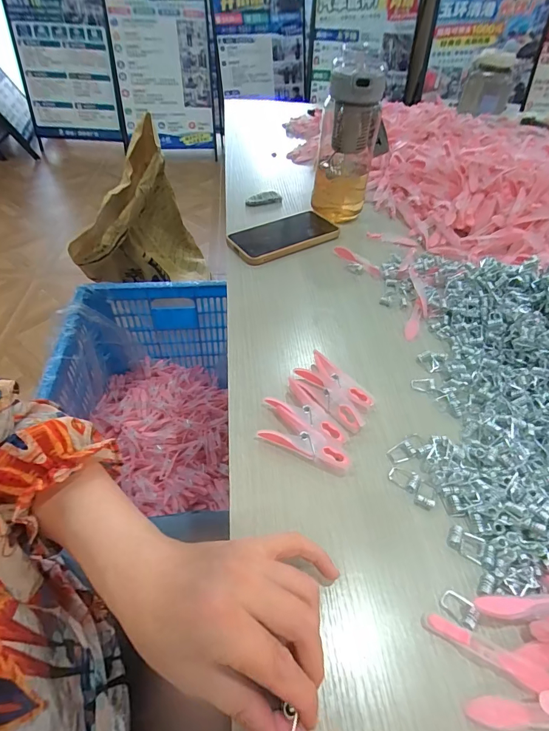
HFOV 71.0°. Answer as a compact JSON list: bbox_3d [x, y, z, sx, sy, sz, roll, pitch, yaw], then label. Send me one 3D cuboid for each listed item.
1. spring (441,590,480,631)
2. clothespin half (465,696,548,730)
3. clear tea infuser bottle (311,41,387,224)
[{"bbox_3d":[0.121,0.158,0.251,0.016,0.005,0.022,-31,56,-27],"label":"spring"},{"bbox_3d":[0.148,0.196,0.216,0.078,0.007,0.013,3,48,0],"label":"clothespin half"},{"bbox_3d":[0.106,-0.315,0.544,0.085,0.198,0.069,9,48,5],"label":"clear tea infuser bottle"}]

